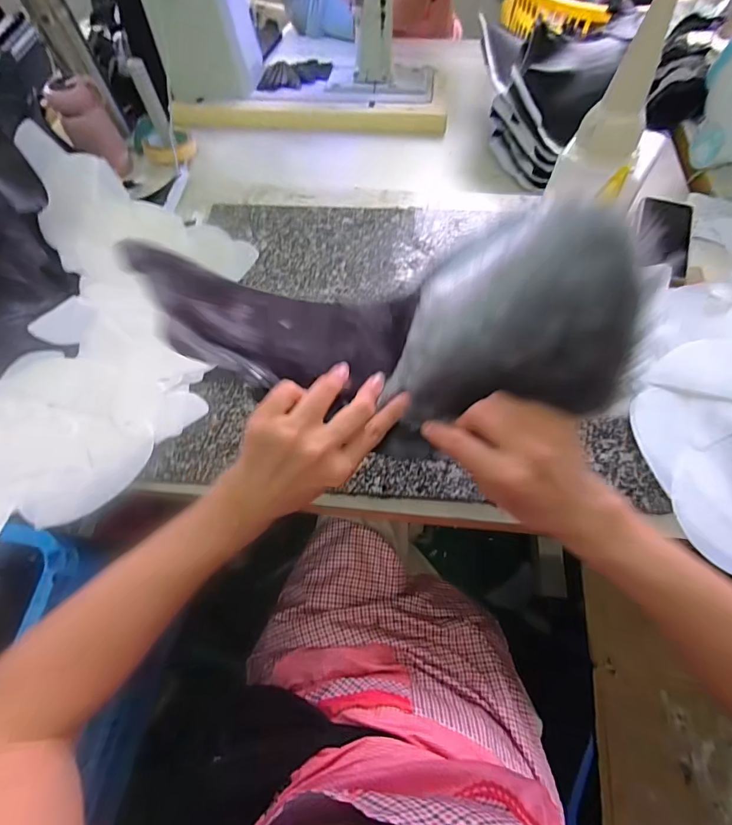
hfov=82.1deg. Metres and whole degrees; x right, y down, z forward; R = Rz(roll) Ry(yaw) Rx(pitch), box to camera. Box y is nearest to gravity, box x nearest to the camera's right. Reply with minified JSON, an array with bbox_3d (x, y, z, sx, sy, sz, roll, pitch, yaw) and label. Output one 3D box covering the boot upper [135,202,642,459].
[{"bbox_3d":[-0.003,-0.057,0.321,0.350,0.110,0.129,3,64,14],"label":"boot upper"}]

